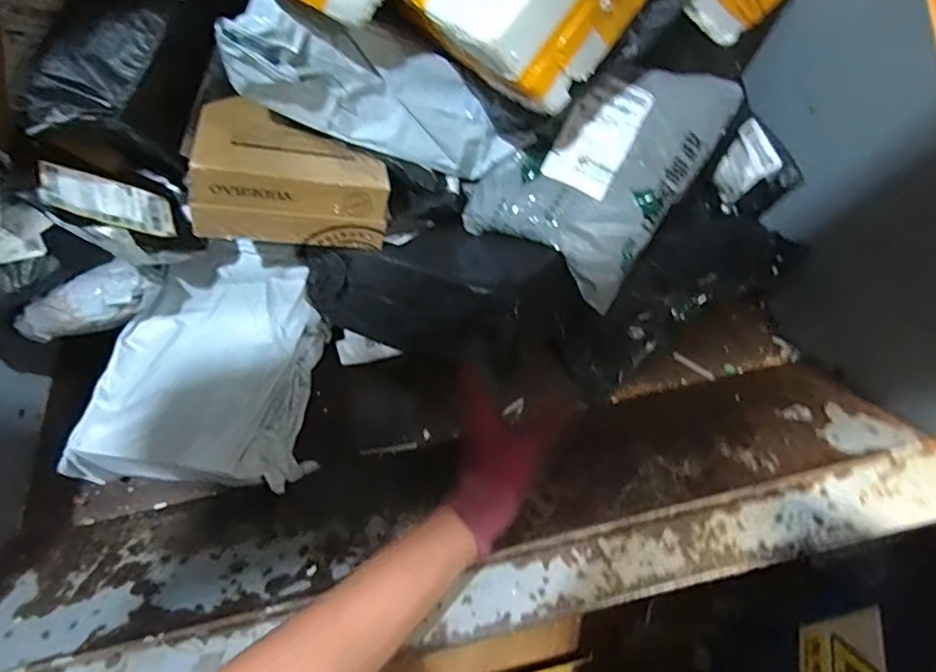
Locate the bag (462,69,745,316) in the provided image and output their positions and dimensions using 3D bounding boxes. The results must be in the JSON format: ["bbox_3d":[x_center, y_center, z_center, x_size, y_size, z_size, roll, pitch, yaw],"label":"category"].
[{"bbox_3d":[0.153,-0.199,0.625,0.196,0.045,0.276,33,91,0],"label":"bag"}]

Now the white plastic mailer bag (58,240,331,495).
[{"bbox_3d":[-0.303,0.041,0.680,0.232,0.119,0.287,5,56,5],"label":"white plastic mailer bag"}]

